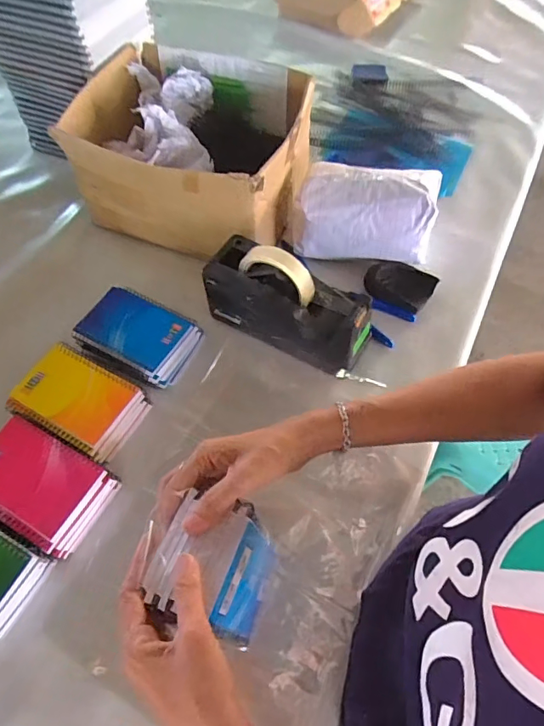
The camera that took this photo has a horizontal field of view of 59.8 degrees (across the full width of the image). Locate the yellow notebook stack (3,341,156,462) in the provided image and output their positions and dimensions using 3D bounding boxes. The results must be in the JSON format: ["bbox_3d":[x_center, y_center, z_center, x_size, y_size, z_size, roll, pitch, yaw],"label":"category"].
[{"bbox_3d":[-0.224,0.046,0.557,0.139,0.045,0.100,23,62,16],"label":"yellow notebook stack"}]

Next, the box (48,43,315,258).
[{"bbox_3d":[-0.113,-0.303,0.690,0.306,0.154,0.262,16,60,12],"label":"box"}]

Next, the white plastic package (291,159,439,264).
[{"bbox_3d":[0.129,-0.210,0.659,0.183,0.101,0.118,11,59,9],"label":"white plastic package"}]

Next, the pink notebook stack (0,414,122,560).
[{"bbox_3d":[-0.249,0.130,0.507,0.141,0.047,0.094,25,62,17],"label":"pink notebook stack"}]

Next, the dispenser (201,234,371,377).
[{"bbox_3d":[0.020,-0.077,0.578,0.202,0.121,0.082,24,62,16],"label":"dispenser"}]

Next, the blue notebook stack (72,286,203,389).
[{"bbox_3d":[-0.170,-0.034,0.606,0.138,0.045,0.099,23,62,16],"label":"blue notebook stack"}]

